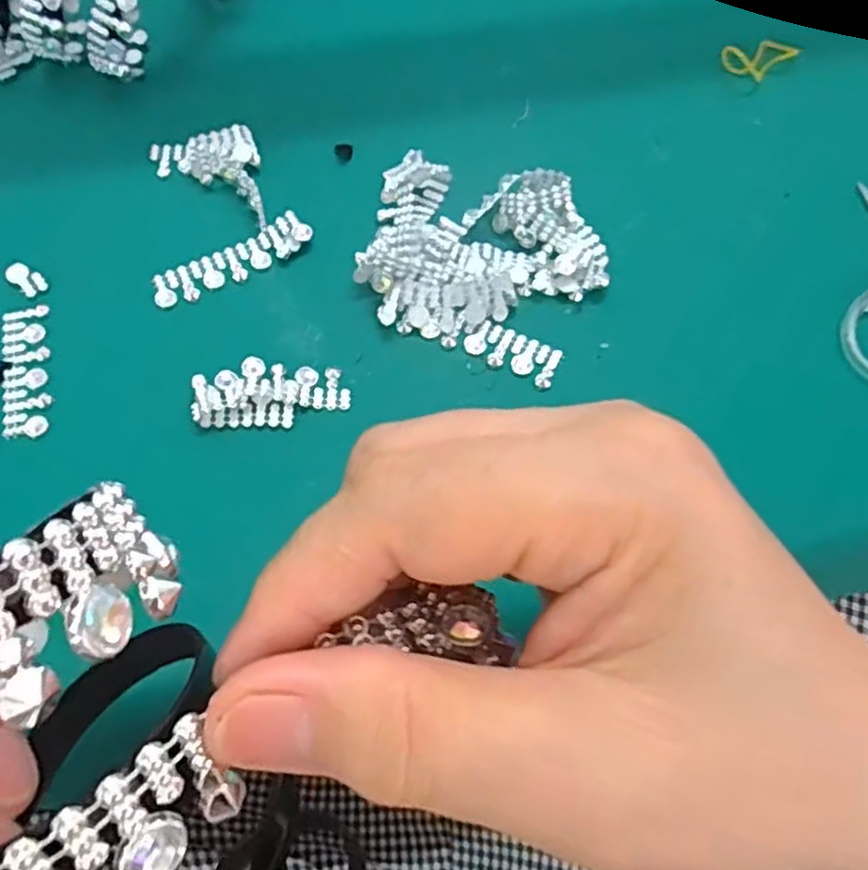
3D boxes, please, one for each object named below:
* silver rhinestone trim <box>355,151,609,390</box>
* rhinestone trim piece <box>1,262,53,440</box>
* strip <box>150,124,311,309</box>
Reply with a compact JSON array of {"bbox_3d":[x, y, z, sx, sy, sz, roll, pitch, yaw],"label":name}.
[{"bbox_3d":[0.021,-0.083,0.343,0.108,0.023,0.096,18,69,7],"label":"silver rhinestone trim"},{"bbox_3d":[-0.186,-0.040,0.332,0.019,0.004,0.088,-11,68,-4],"label":"rhinestone trim piece"},{"bbox_3d":[-0.101,-0.111,0.357,0.073,0.011,0.093,-8,68,-3],"label":"strip"}]

